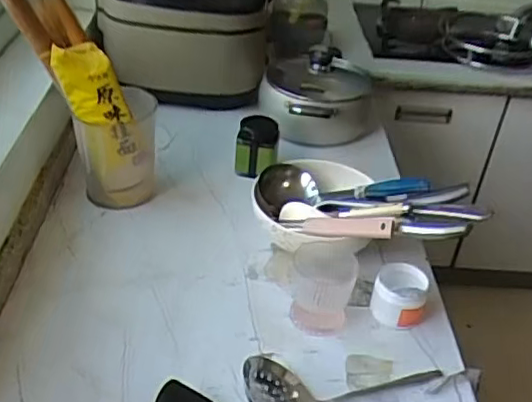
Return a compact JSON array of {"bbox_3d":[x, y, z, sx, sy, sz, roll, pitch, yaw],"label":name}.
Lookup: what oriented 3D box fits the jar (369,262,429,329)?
[{"bbox_3d":[0.178,0.123,0.833,0.068,0.065,0.065,3,35,-2],"label":"jar"}]

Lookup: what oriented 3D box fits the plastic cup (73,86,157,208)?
[{"bbox_3d":[-0.242,-0.095,1.021,0.122,0.140,0.126,3,35,-2],"label":"plastic cup"}]

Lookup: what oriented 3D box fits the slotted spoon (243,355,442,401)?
[{"bbox_3d":[0.090,0.224,0.716,0.242,0.044,0.108,4,33,-22],"label":"slotted spoon"}]

